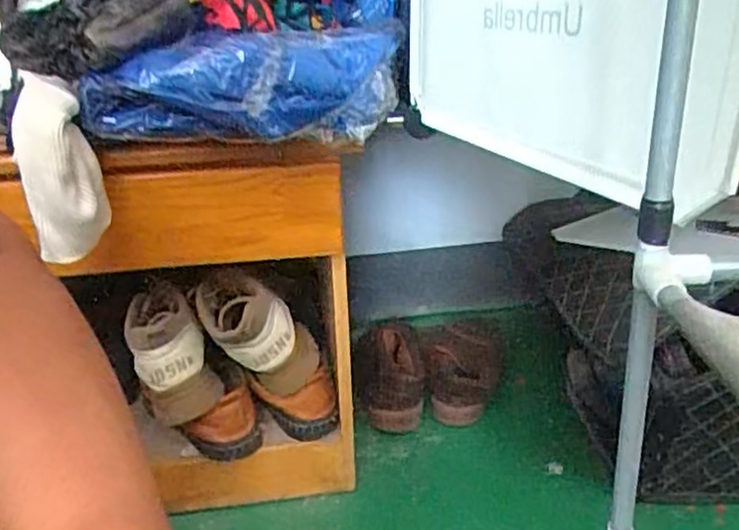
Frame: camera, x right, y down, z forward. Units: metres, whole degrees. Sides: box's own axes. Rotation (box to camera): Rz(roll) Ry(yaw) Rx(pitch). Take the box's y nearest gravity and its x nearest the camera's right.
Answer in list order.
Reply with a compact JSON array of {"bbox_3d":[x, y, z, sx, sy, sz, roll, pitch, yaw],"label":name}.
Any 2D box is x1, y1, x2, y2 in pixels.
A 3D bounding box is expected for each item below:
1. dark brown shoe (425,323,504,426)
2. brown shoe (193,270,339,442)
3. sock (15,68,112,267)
[{"bbox_3d":[0.151,0.159,1.096,0.122,0.084,0.227,0,24,4],"label":"dark brown shoe"},{"bbox_3d":[-0.116,0.110,0.830,0.092,0.239,0.088,-29,12,27],"label":"brown shoe"},{"bbox_3d":[-0.265,-0.079,0.587,0.064,0.149,0.034,-10,25,-18],"label":"sock"}]

